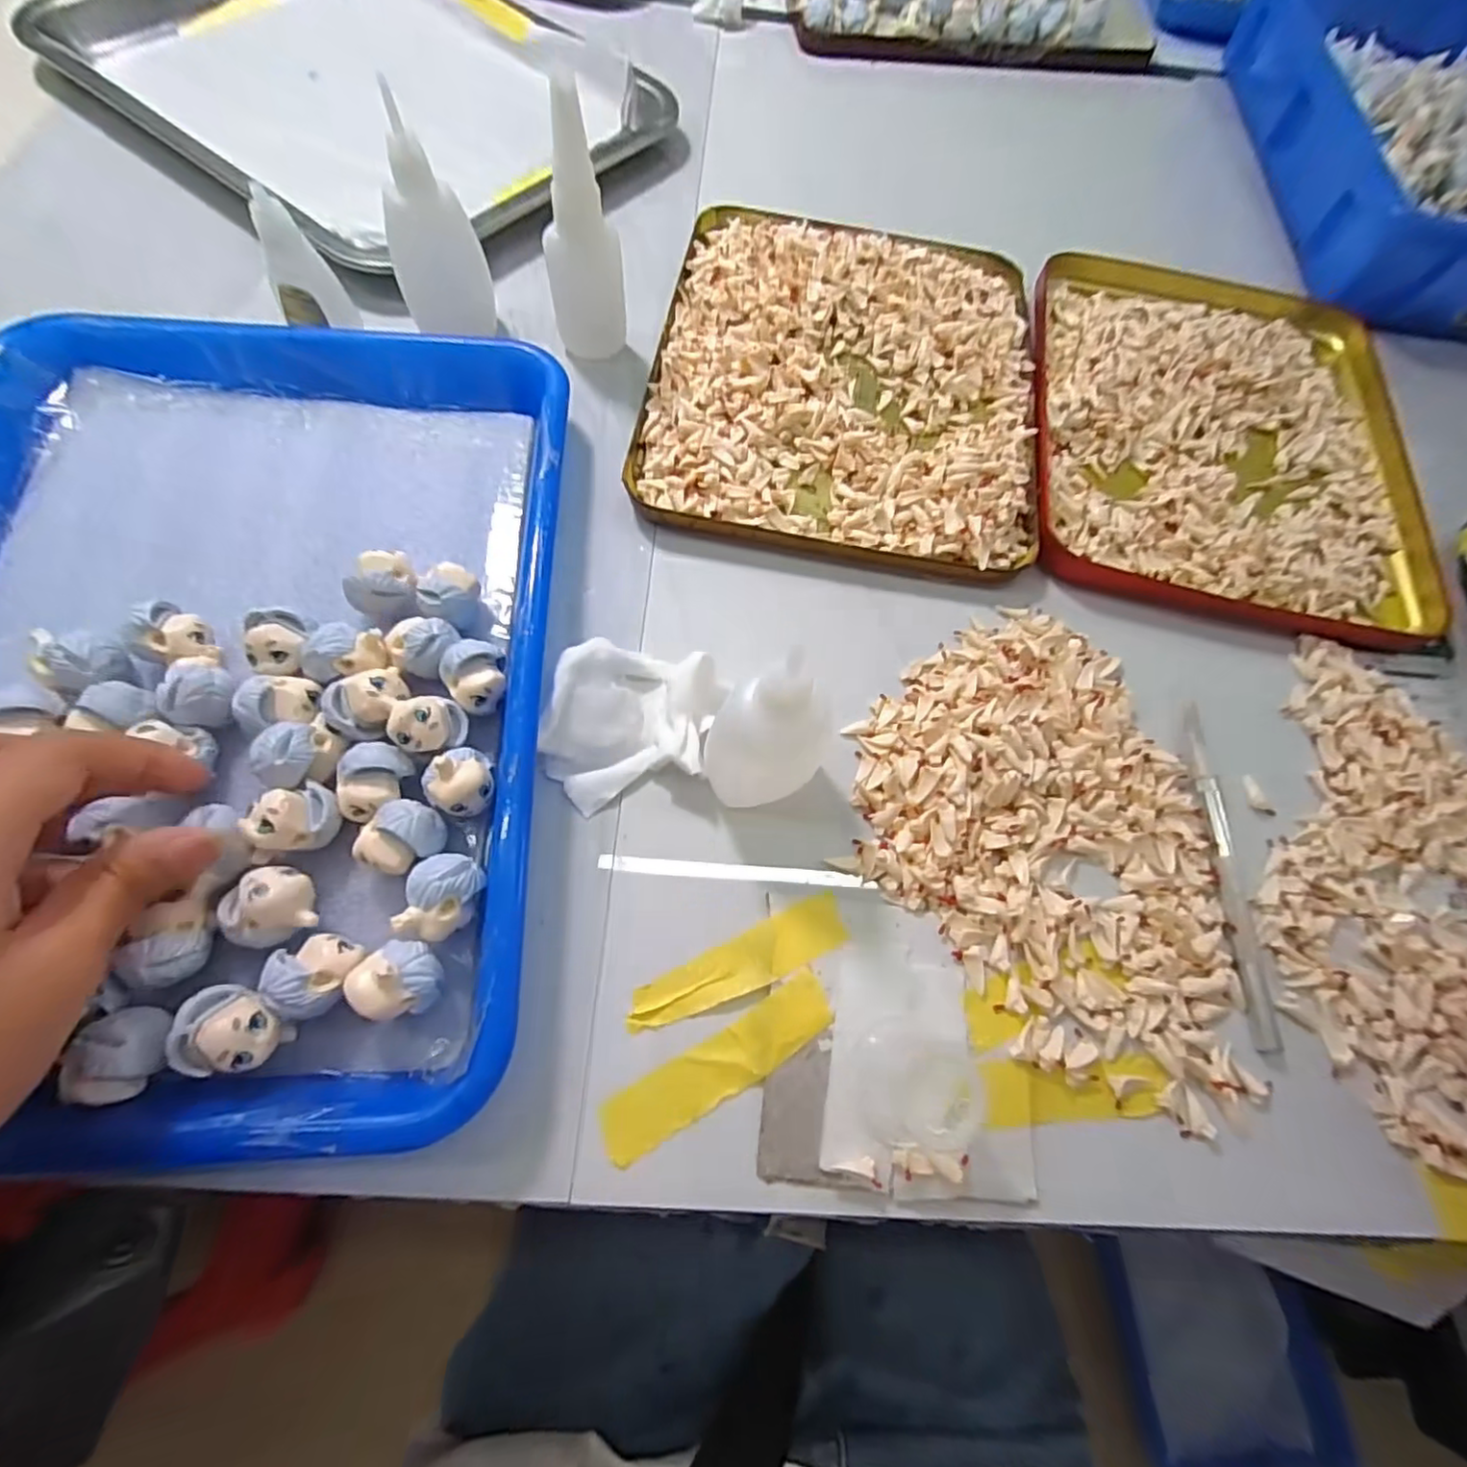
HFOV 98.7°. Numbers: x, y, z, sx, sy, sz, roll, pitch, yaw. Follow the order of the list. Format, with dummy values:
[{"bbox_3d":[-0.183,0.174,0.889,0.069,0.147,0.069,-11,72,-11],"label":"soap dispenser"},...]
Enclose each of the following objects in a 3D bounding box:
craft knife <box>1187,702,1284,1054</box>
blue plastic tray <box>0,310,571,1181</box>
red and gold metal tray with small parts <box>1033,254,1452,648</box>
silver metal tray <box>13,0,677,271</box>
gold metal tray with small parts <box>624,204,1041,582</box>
[{"bbox_3d":[0.199,0.053,0.253,0.012,0.004,0.134,4,67,-4],"label":"craft knife"},{"bbox_3d":[-0.196,-0.029,0.241,0.246,0.038,0.322,0,67,-5],"label":"blue plastic tray"},{"bbox_3d":[0.268,-0.177,0.351,0.202,0.019,0.258,12,67,0],"label":"red and gold metal tray with small parts"},{"bbox_3d":[-0.246,-0.432,0.406,0.358,0.022,0.262,39,69,11],"label":"silver metal tray"},{"bbox_3d":[0.061,-0.193,0.337,0.199,0.015,0.234,10,67,-1],"label":"gold metal tray with small parts"}]

